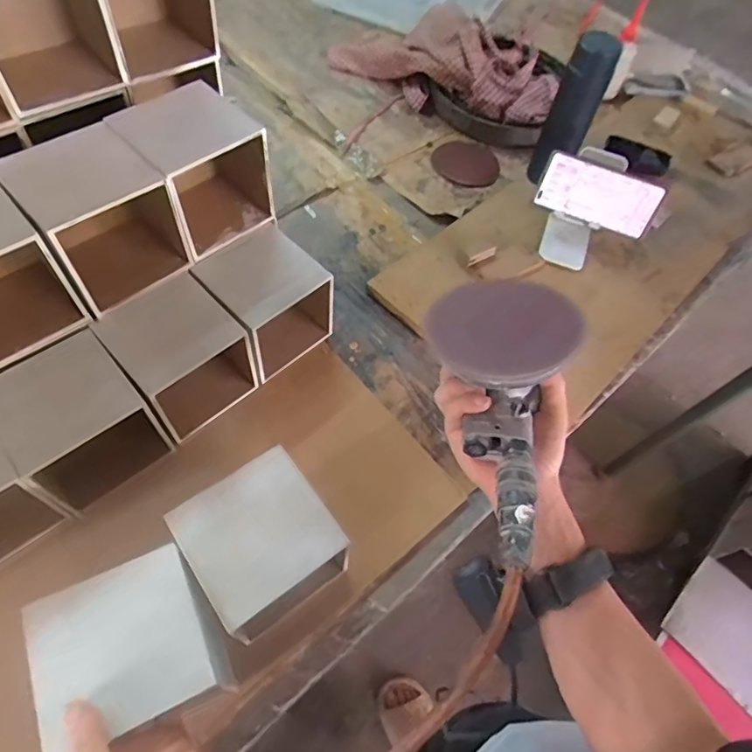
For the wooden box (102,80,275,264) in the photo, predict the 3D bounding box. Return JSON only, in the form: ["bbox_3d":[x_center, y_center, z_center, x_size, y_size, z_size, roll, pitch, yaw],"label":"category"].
[{"bbox_3d":[-0.187,-0.213,0.546,0.120,0.117,0.114,-39,70,-25],"label":"wooden box"}]

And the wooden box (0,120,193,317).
[{"bbox_3d":[-0.272,-0.154,0.500,0.115,0.121,0.128,-39,70,-24],"label":"wooden box"}]

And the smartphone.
[{"bbox_3d":[0.303,-0.248,0.702,0.157,0.080,0.012,24,56,9],"label":"smartphone"}]

